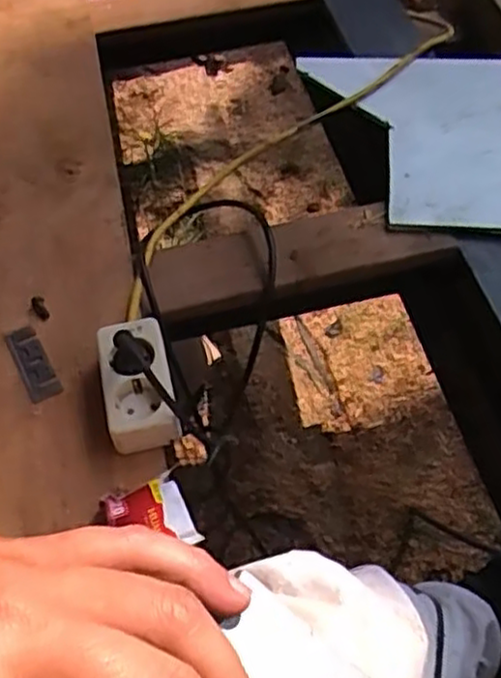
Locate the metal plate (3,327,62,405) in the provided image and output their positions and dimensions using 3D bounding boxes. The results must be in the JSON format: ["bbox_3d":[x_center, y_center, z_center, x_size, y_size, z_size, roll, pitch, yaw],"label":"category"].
[{"bbox_3d":[-0.192,0.022,0.640,0.028,0.005,0.079,-35,64,2],"label":"metal plate"}]

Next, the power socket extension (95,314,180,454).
[{"bbox_3d":[-0.093,0.043,0.605,0.054,0.043,0.114,-12,55,-7],"label":"power socket extension"}]

